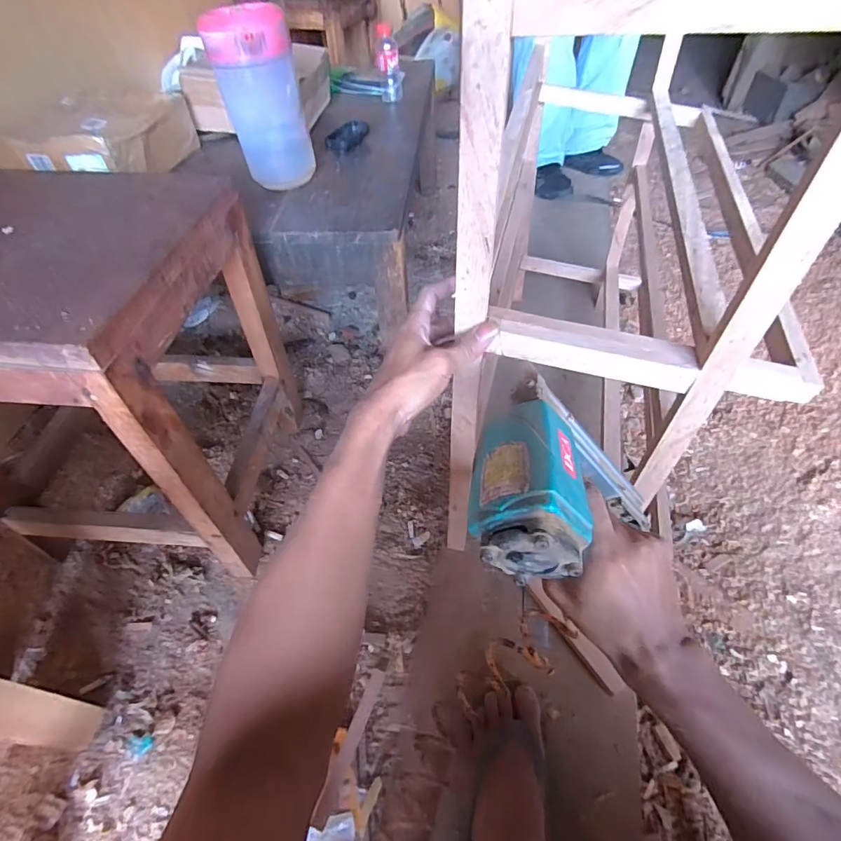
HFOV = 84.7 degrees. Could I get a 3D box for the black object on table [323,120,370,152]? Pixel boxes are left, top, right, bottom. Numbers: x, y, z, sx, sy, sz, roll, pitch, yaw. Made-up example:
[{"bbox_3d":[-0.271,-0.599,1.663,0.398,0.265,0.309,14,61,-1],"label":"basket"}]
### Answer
[{"bbox_3d":[-0.150,-0.575,0.935,0.050,0.025,0.114,21,55,18],"label":"black object on table"}]

